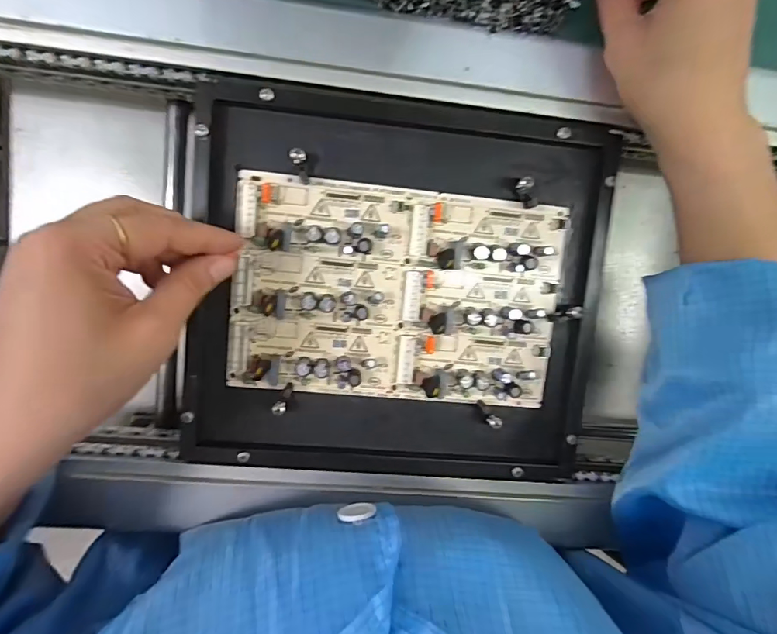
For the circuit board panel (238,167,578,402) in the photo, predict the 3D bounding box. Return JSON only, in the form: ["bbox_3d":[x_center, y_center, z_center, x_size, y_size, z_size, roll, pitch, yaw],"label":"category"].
[{"bbox_3d":[0.008,-0.013,0.294,0.207,0.015,0.133,5,96,-5],"label":"circuit board panel"}]

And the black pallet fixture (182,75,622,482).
[{"bbox_3d":[0.010,-0.015,0.293,0.257,0.016,0.234,5,96,-5],"label":"black pallet fixture"}]

